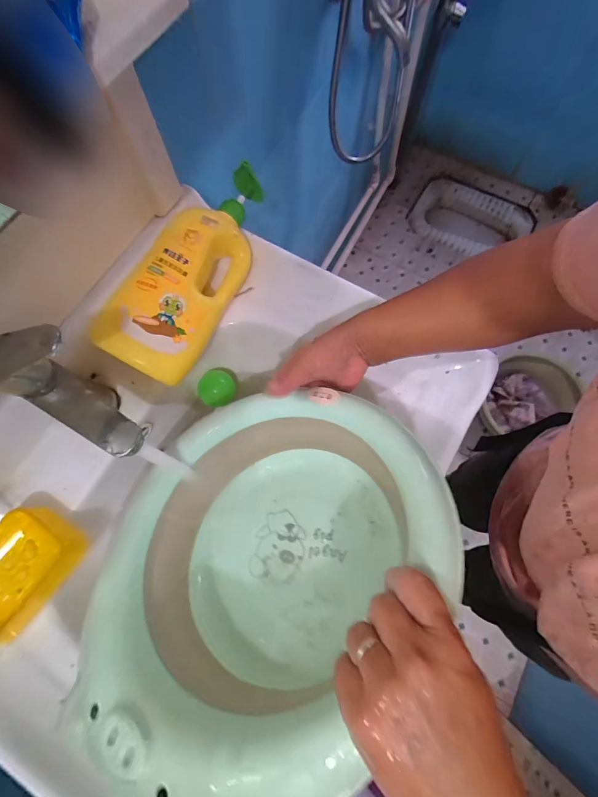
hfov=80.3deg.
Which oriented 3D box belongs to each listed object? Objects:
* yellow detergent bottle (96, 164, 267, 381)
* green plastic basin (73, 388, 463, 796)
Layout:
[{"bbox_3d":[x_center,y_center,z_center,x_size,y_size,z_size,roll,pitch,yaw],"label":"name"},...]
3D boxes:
[{"bbox_3d":[-0.148,-0.131,0.449,0.115,0.068,0.216,34,78,-18],"label":"yellow detergent bottle"},{"bbox_3d":[-0.020,0.150,0.329,0.301,0.110,0.316,-11,49,13],"label":"green plastic basin"}]

